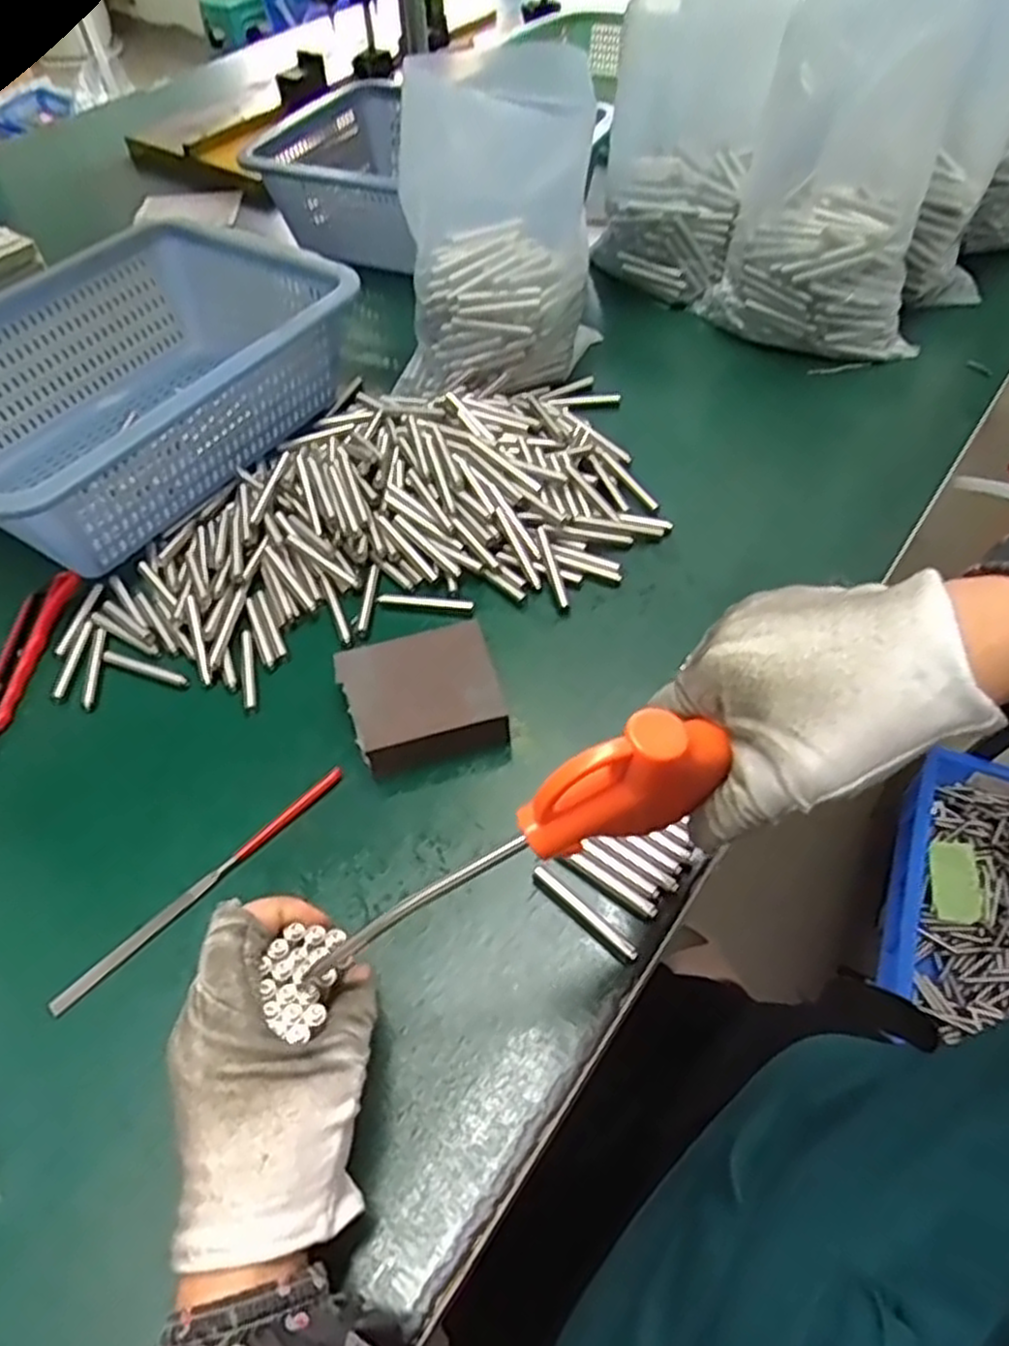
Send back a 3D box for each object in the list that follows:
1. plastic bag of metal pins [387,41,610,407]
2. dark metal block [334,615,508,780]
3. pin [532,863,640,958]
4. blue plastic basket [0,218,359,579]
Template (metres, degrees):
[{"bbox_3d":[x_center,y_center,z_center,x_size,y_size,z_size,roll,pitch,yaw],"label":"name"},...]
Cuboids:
[{"bbox_3d":[-0.010,-0.298,0.538,0.142,0.190,0.113,-3,52,2],"label":"plastic bag of metal pins"},{"bbox_3d":[-0.043,0.014,0.412,0.077,0.024,0.071,-17,52,-9],"label":"dark metal block"},{"bbox_3d":[0.036,0.108,0.348,0.058,0.008,0.007,35,62,27],"label":"pin"},{"bbox_3d":[-0.289,-0.209,0.560,0.222,0.089,0.297,26,58,22],"label":"blue plastic basket"}]

